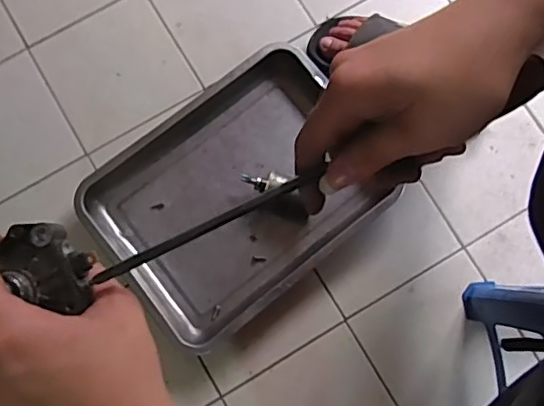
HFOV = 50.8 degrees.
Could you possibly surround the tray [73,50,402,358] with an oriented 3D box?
[{"bbox_3d":[-0.053,-0.018,0.809,0.376,0.048,0.307,-38,81,-7],"label":"tray"}]

